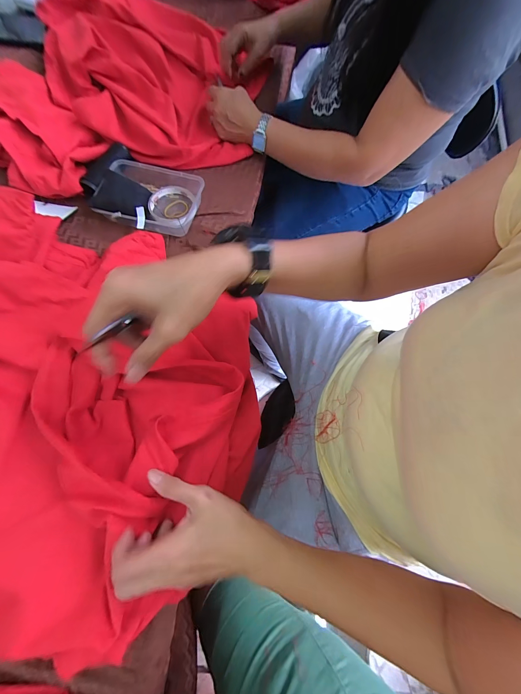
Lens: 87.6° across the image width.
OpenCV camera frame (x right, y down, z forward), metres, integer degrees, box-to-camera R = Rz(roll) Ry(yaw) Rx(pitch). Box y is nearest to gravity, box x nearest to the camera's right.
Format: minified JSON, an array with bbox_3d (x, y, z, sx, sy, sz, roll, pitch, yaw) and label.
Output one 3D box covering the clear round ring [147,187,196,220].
[{"bbox_3d":[-0.161,-0.261,0.498,0.083,0.020,0.084,1,73,-2],"label":"clear round ring"}]

